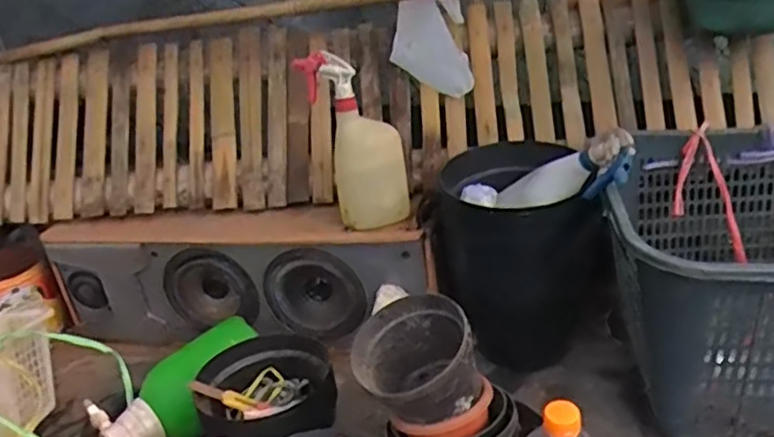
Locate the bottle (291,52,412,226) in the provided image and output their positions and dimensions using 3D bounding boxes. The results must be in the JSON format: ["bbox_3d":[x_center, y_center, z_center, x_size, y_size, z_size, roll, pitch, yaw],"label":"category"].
[{"bbox_3d":[-0.052,-0.121,1.000,0.099,0.284,0.086,-28,10,-36],"label":"bottle"}]

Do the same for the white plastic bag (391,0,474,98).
[{"bbox_3d":[0.066,-0.416,1.060,0.124,0.401,0.101,-6,29,-3],"label":"white plastic bag"}]

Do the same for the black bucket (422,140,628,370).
[{"bbox_3d":[0.207,0.051,1.044,0.267,0.275,0.267,-1,29,6],"label":"black bucket"}]

